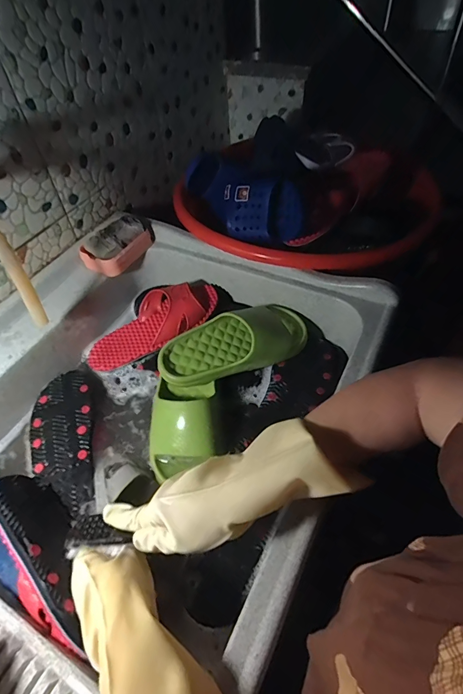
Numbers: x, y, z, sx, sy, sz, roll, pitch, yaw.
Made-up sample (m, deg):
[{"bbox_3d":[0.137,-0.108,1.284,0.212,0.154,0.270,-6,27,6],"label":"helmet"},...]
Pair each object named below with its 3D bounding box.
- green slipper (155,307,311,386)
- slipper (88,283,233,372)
[{"bbox_3d":[0.003,-0.011,0.615,0.245,0.060,0.100,-18,51,-10],"label":"green slipper"},{"bbox_3d":[-0.128,-0.035,0.675,0.266,0.080,0.116,-31,53,0],"label":"slipper"}]

